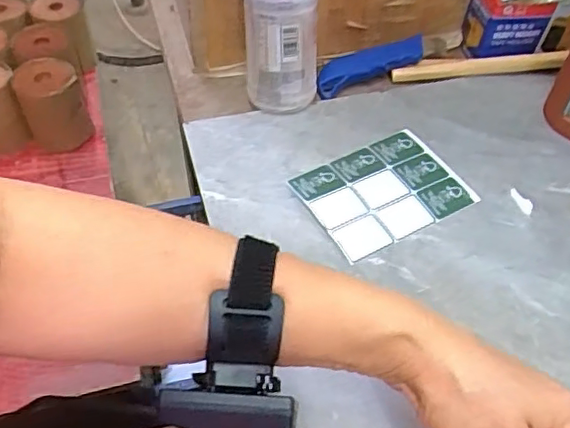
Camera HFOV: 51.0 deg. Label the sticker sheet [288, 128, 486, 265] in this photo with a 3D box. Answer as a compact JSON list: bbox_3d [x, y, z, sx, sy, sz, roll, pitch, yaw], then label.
[{"bbox_3d":[0.086,-0.020,0.518,0.135,0.006,0.097,-24,55,-20],"label":"sticker sheet"}]

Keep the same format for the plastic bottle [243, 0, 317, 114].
[{"bbox_3d":[-0.004,-0.180,0.523,0.064,0.192,0.065,-5,51,-6],"label":"plastic bottle"}]

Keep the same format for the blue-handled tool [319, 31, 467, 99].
[{"bbox_3d":[0.117,-0.166,0.625,0.187,0.020,0.031,-22,55,-19],"label":"blue-handled tool"}]

